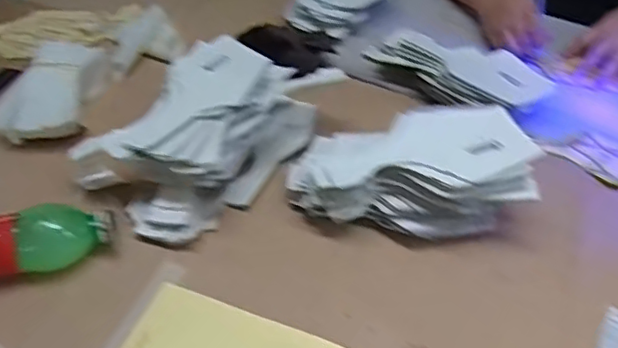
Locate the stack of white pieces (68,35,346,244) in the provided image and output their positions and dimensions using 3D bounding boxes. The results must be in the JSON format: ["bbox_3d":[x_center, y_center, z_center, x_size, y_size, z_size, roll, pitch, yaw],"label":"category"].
[{"bbox_3d":[-0.098,-0.055,0.654,0.270,0.079,0.154,-34,56,-31],"label":"stack of white pieces"}]

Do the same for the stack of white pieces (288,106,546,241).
[{"bbox_3d":[0.100,-0.002,0.615,0.232,0.089,0.099,1,45,-2],"label":"stack of white pieces"}]

